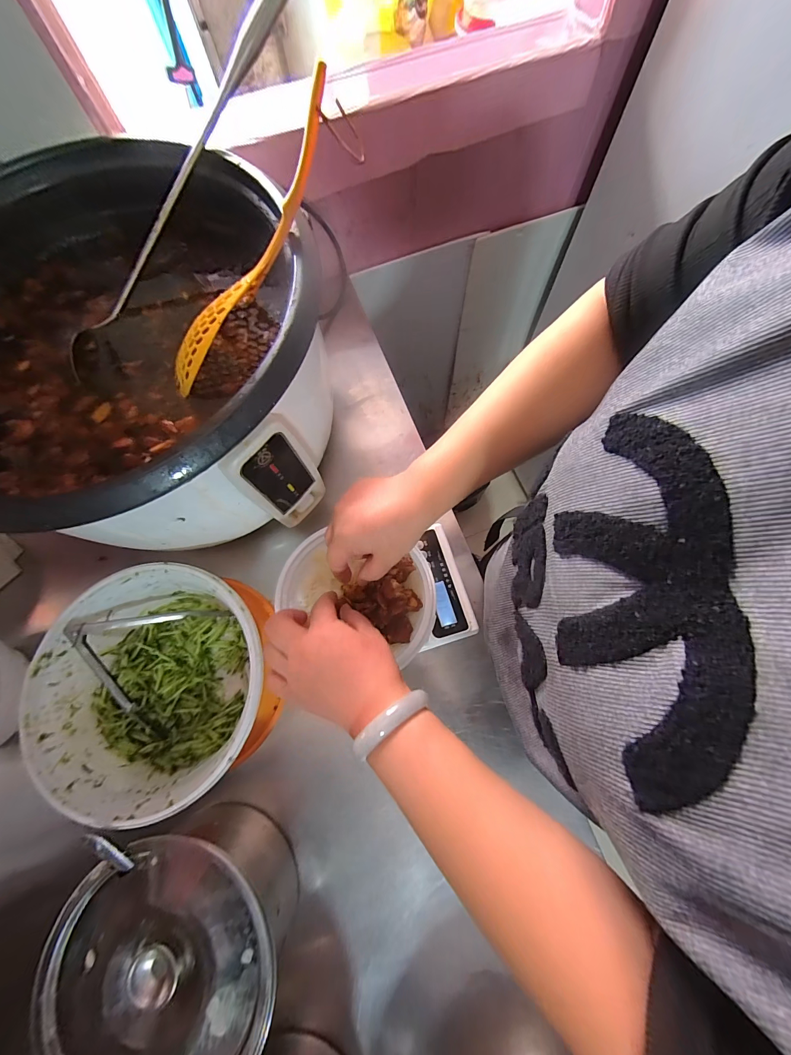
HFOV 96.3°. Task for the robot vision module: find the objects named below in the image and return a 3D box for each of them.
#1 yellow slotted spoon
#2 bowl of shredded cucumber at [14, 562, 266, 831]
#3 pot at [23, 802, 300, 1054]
[{"bbox_3d":[-0.138,-0.247,0.327,0.037,0.042,0.274,45,107,13],"label":"yellow slotted spoon"},{"bbox_3d":[-0.258,0.171,0.402,0.237,0.087,0.230,-1,73,2],"label":"bowl of shredded cucumber"},{"bbox_3d":[-0.195,0.387,0.337,0.185,0.134,0.184,-1,73,2],"label":"pot"}]

